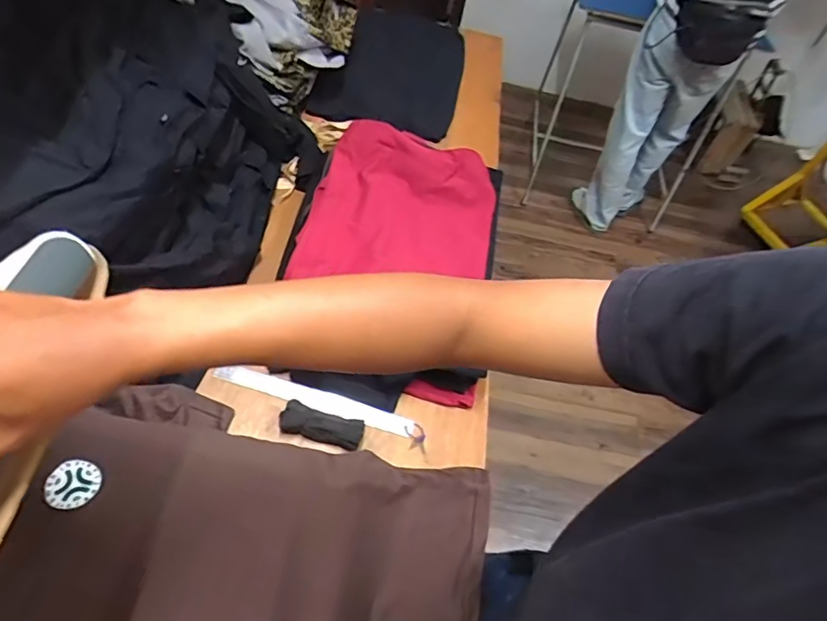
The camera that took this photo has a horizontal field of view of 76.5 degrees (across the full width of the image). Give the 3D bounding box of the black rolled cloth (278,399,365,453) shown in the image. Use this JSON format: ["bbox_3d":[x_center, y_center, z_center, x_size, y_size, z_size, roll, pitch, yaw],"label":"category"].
[{"bbox_3d":[-0.138,0.168,0.791,0.127,0.040,0.051,17,54,1],"label":"black rolled cloth"}]

